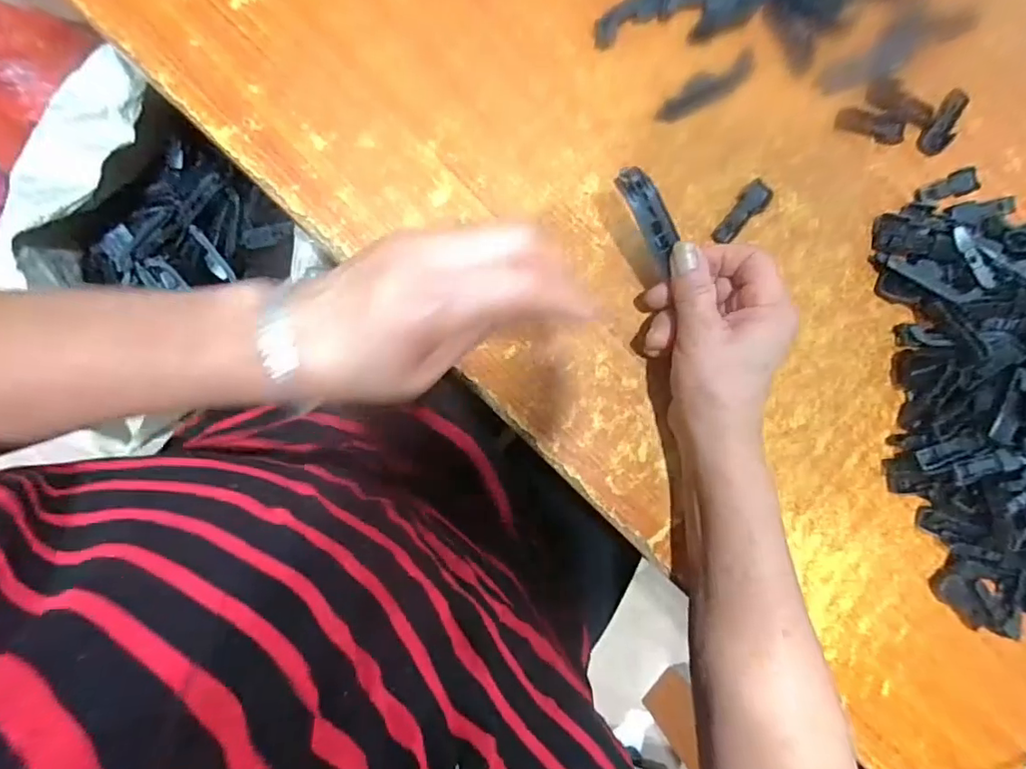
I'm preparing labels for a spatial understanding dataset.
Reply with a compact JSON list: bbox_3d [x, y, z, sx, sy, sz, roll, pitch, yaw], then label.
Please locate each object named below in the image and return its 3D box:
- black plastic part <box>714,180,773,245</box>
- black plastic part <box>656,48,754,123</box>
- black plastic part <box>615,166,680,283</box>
[{"bbox_3d":[0.153,-0.116,0.369,0.052,0.010,0.017,-43,96,-7],"label":"black plastic part"},{"bbox_3d":[0.131,-0.200,0.368,0.078,0.004,0.020,-31,94,-8],"label":"black plastic part"},{"bbox_3d":[0.082,-0.097,0.323,0.018,0.010,0.064,-31,105,-8],"label":"black plastic part"}]

